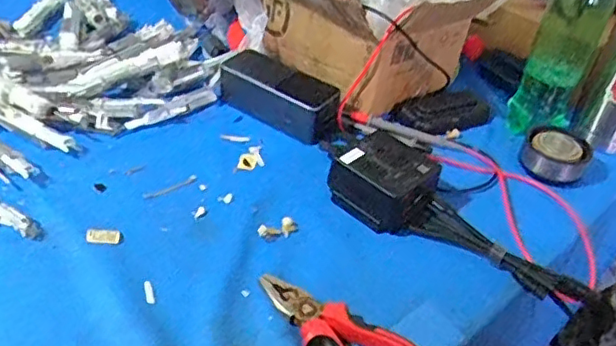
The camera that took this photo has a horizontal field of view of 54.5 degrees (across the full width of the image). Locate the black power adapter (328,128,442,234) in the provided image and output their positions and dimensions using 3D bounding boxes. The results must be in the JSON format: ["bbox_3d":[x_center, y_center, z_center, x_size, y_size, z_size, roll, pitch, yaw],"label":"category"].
[{"bbox_3d":[0.073,0.007,0.552,0.085,0.051,0.075,31,45,27],"label":"black power adapter"}]

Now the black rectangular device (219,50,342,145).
[{"bbox_3d":[-0.028,-0.086,0.654,0.140,0.049,0.062,31,45,27],"label":"black rectangular device"}]

